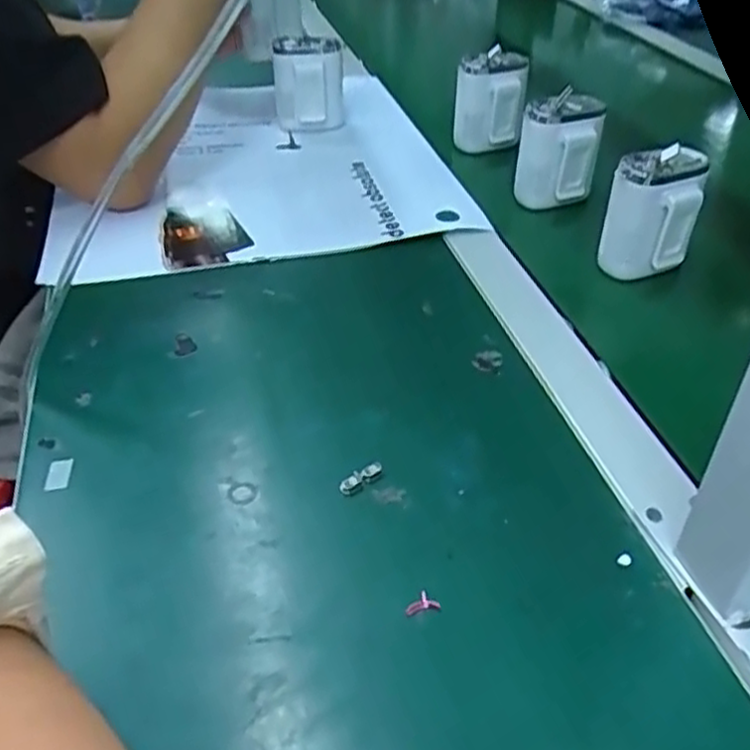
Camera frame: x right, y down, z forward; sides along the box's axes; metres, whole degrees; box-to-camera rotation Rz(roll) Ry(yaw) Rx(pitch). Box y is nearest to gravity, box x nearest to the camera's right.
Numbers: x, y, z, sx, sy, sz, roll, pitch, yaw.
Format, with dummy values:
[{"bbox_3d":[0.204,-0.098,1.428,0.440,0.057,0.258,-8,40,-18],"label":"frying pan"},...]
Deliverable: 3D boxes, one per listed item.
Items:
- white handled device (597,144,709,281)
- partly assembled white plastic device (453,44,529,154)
[{"bbox_3d":[0.194,-0.111,0.519,0.059,0.089,0.029,7,41,10],"label":"white handled device"},{"bbox_3d":[0.107,-0.255,0.692,0.064,0.083,0.041,5,40,7],"label":"partly assembled white plastic device"}]

